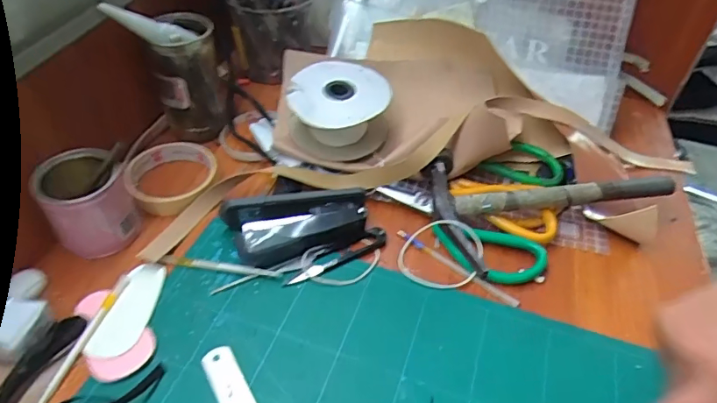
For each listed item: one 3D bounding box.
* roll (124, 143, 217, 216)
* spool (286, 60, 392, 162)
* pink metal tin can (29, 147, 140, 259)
[{"bbox_3d":[-0.184,-0.027,0.488,0.082,0.024,0.089,-13,47,-16],"label":"roll"},{"bbox_3d":[-0.019,-0.093,0.504,0.096,0.059,0.098,2,45,-2],"label":"spool"},{"bbox_3d":[-0.232,0.000,0.425,0.065,0.070,0.069,2,45,-2],"label":"pink metal tin can"}]

